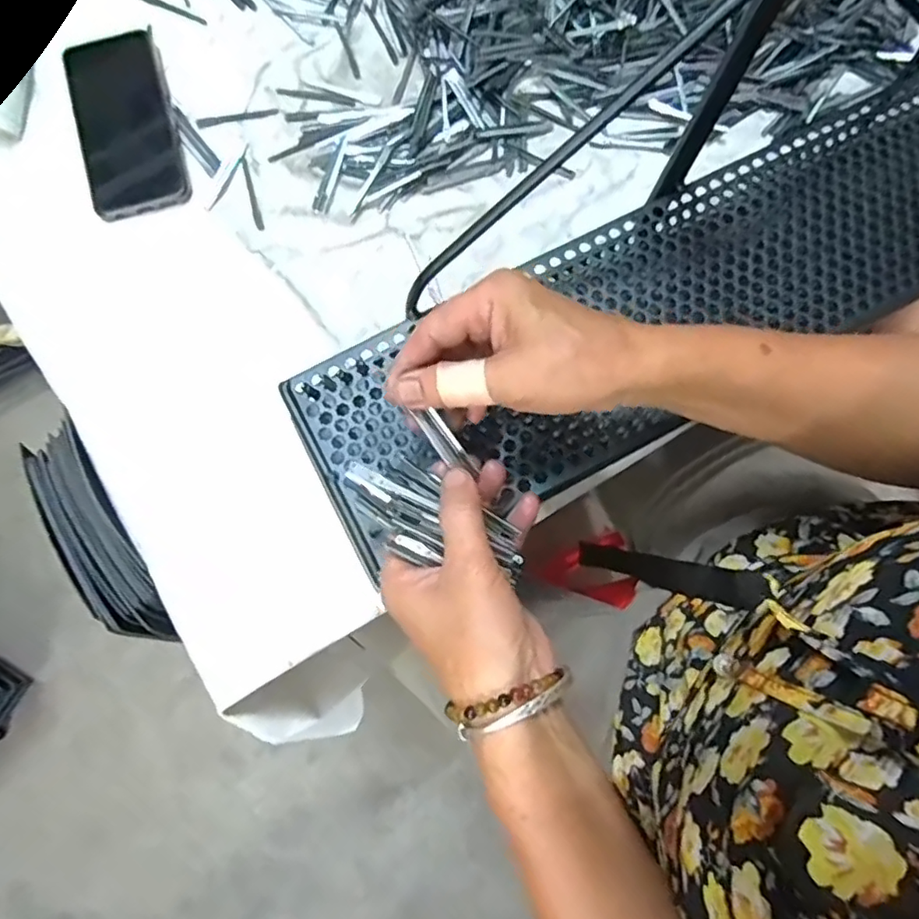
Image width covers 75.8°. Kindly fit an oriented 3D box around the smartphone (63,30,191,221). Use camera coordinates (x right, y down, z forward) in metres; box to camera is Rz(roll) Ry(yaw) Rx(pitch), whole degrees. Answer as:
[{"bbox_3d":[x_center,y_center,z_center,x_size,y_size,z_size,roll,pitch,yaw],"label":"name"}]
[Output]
[{"bbox_3d":[-0.276,-0.278,0.488,0.074,0.004,0.171,-15,79,-10],"label":"smartphone"}]

